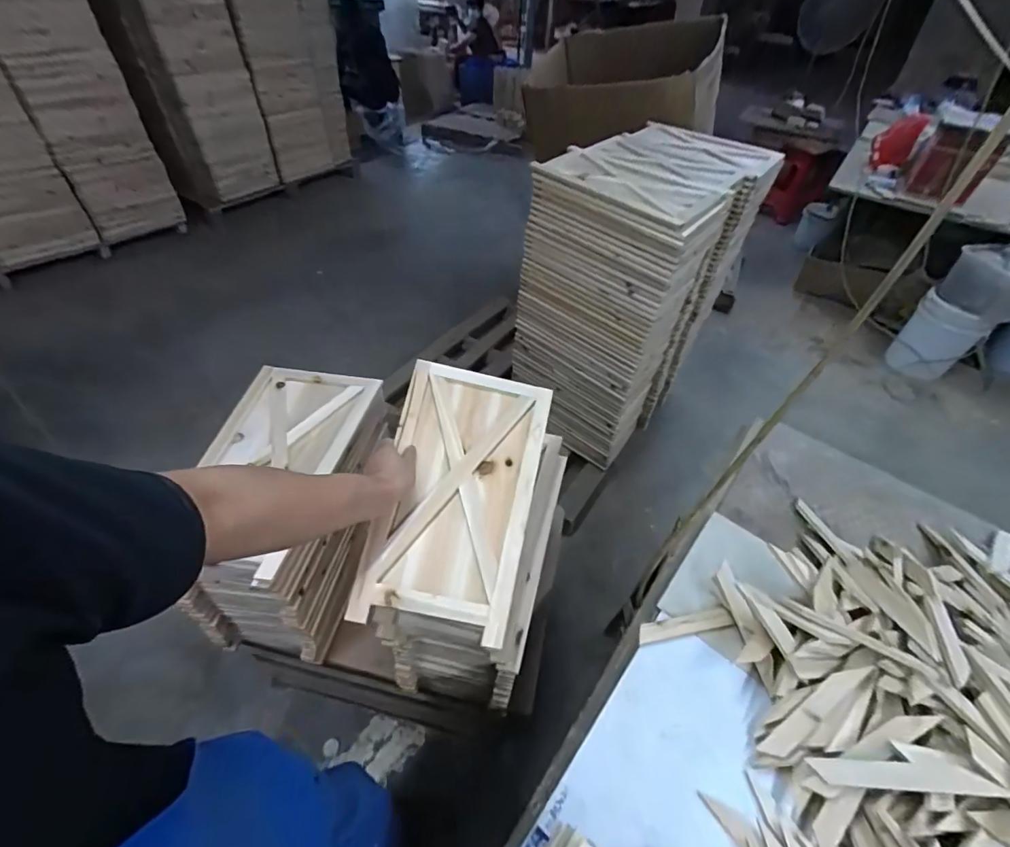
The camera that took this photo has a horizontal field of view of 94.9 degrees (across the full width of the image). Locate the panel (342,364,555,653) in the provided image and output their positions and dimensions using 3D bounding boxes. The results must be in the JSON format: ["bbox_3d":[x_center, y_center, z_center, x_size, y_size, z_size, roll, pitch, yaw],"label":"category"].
[{"bbox_3d":[-0.071,0.091,0.736,0.237,0.029,0.438,13,54,-2],"label":"panel"}]

